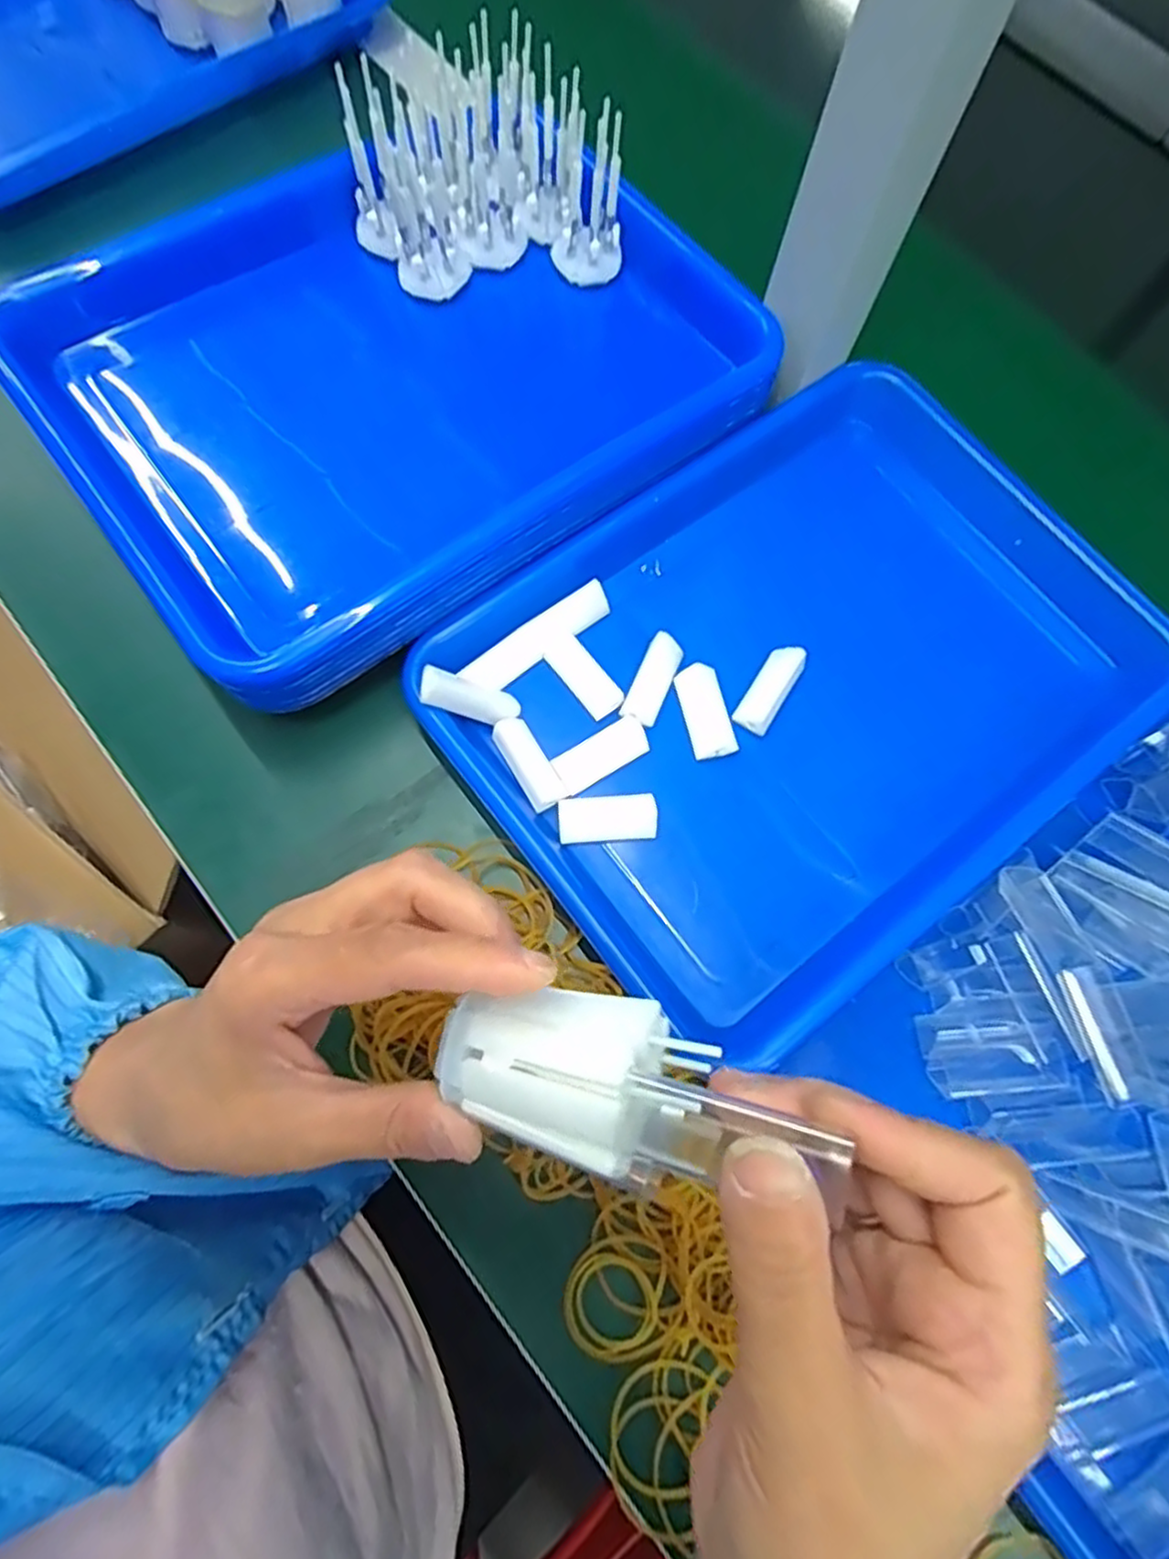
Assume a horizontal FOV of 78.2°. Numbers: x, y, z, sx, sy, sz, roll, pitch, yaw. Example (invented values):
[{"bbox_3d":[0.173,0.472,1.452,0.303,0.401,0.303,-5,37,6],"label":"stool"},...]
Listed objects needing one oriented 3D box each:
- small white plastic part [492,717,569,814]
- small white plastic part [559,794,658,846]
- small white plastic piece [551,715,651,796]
[{"bbox_3d":[-0.026,-0.008,0.342,0.018,0.011,0.046,-30,77,-12],"label":"small white plastic part"},{"bbox_3d":[0.011,0.019,0.341,0.046,0.007,0.021,-3,73,-5],"label":"small white plastic part"},{"bbox_3d":[0.008,-0.012,0.350,0.047,0.005,0.020,-29,76,-12],"label":"small white plastic piece"}]

